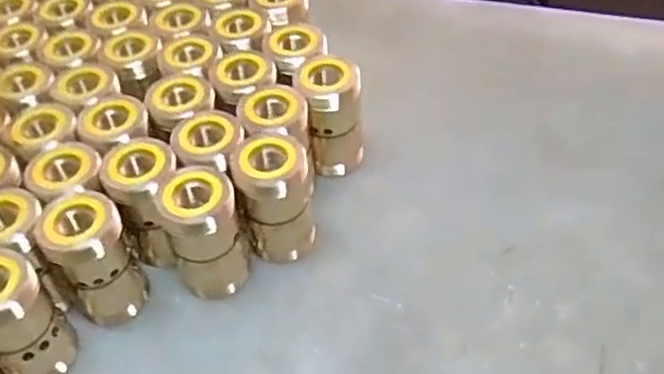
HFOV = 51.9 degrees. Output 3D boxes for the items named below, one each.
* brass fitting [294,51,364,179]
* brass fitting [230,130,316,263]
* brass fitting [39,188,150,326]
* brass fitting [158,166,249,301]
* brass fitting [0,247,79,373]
[{"bbox_3d":[0.001,-0.044,0.437,0.037,0.077,0.029,-5,48,1],"label":"brass fitting"},{"bbox_3d":[-0.034,0.003,0.400,0.039,0.073,0.042,-3,48,3],"label":"brass fitting"},{"bbox_3d":[-0.130,0.039,0.377,0.038,0.075,0.043,-33,53,-21],"label":"brass fitting"},{"bbox_3d":[-0.070,0.029,0.384,0.039,0.079,0.032,-20,50,-12],"label":"brass fitting"},{"bbox_3d":[-0.164,0.069,0.355,0.038,0.074,0.041,-3,48,3],"label":"brass fitting"}]

